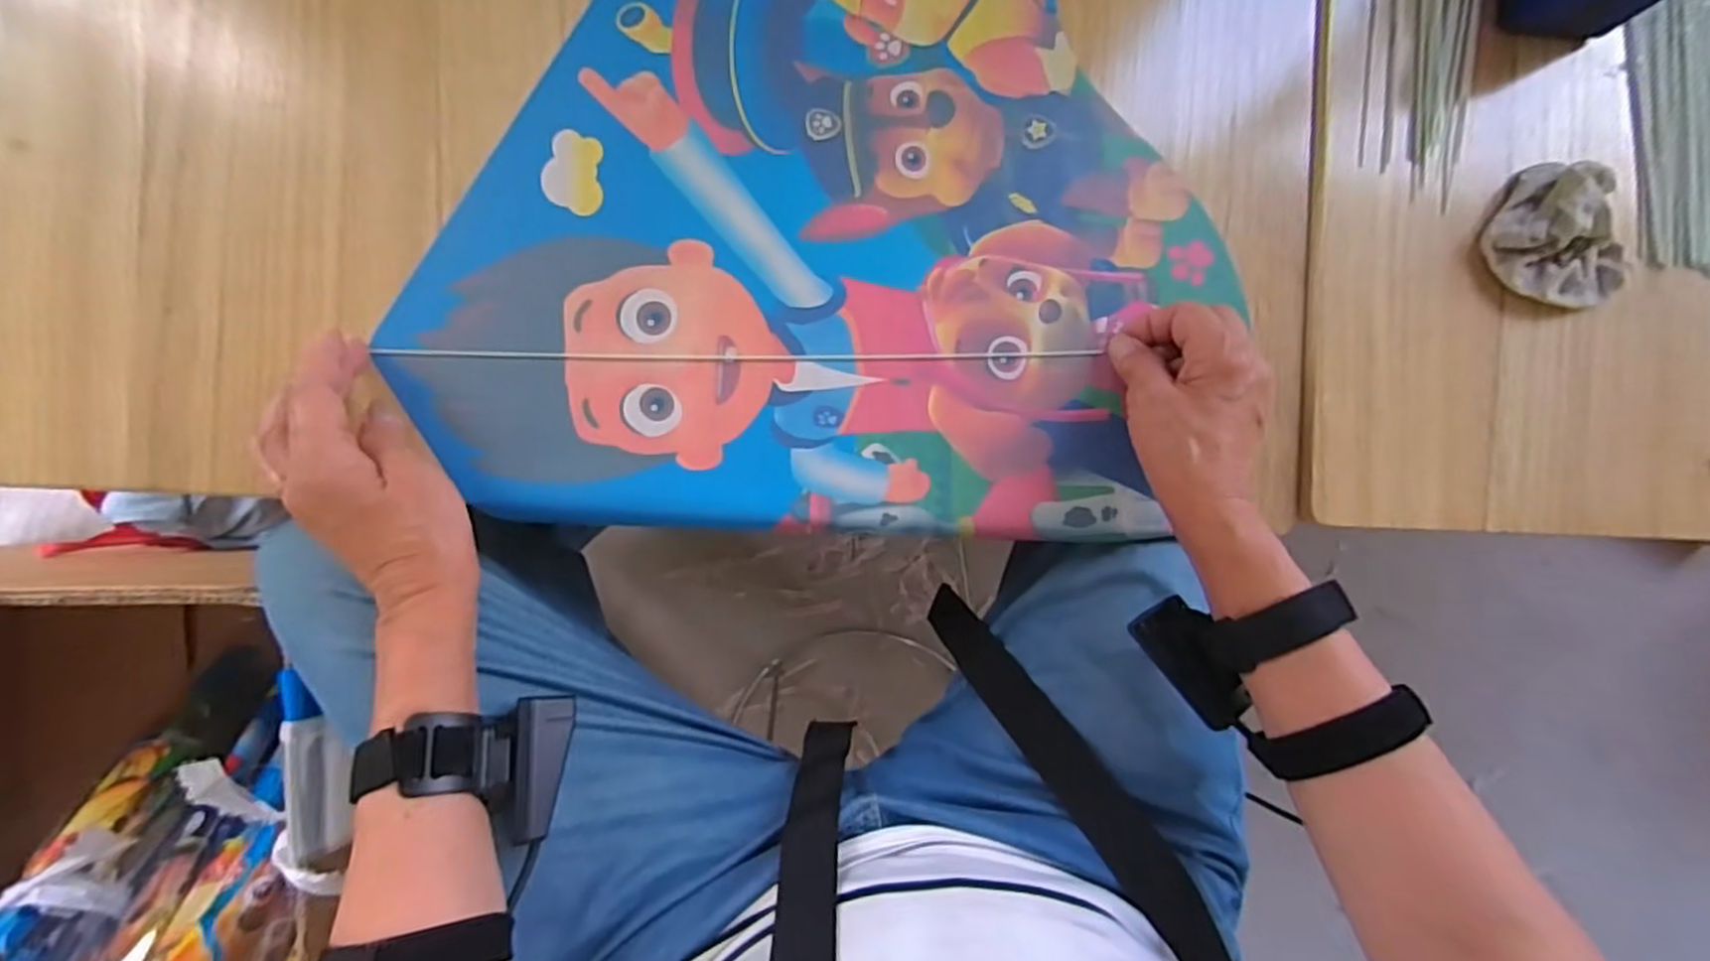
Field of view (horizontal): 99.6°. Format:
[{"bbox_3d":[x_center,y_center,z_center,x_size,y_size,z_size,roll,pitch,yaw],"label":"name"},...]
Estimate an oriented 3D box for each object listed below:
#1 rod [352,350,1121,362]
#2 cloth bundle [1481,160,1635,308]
[{"bbox_3d":[-0.060,-0.074,0.430,0.417,0.004,0.006,-1,91,-4],"label":"rod"},{"bbox_3d":[0.438,-0.152,0.445,0.093,0.030,0.084,-3,91,-3],"label":"cloth bundle"}]

